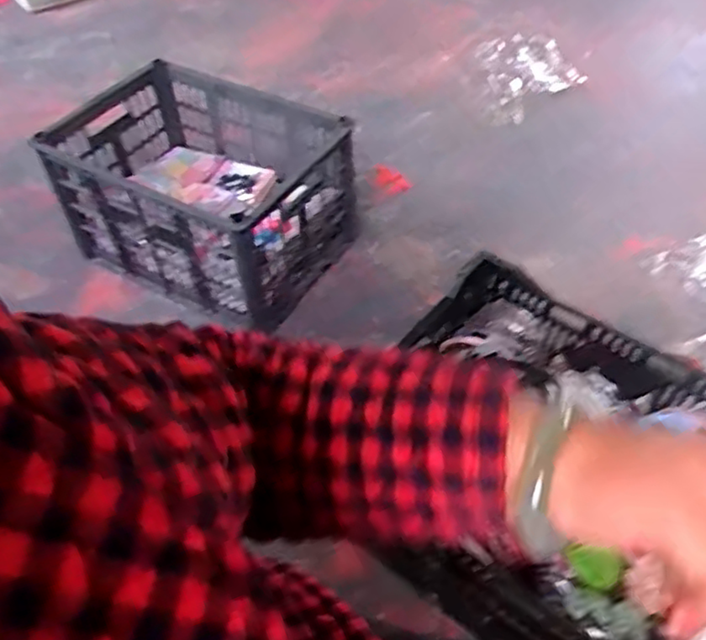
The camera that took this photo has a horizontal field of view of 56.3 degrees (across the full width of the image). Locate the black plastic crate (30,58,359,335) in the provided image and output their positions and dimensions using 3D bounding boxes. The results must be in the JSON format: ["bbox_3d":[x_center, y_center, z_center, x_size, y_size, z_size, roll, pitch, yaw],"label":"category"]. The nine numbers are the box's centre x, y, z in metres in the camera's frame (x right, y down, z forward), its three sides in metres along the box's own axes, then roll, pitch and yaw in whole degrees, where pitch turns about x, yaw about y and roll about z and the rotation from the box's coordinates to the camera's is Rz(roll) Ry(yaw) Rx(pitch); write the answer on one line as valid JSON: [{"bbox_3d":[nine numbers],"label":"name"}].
[{"bbox_3d":[-0.287,-0.254,1.283,0.499,0.260,0.345,25,54,22],"label":"black plastic crate"}]

